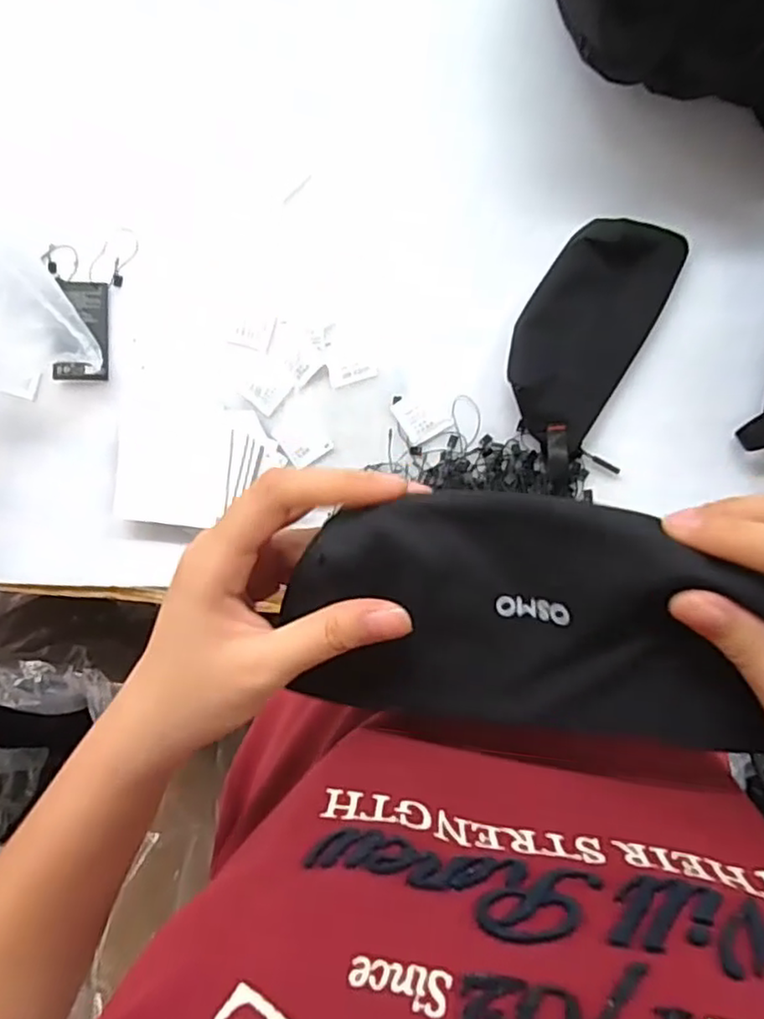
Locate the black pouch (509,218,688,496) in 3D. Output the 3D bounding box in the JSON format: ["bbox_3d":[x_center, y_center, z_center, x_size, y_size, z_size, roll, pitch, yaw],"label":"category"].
[{"bbox_3d":[0.156,-0.130,0.527,0.093,0.038,0.206,27,95,8],"label":"black pouch"}]

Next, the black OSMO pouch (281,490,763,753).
[{"bbox_3d":[0.052,0.043,0.235,0.161,0.025,0.091,4,111,11],"label":"black OSMO pouch"}]

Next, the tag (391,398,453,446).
[{"bbox_3d":[0.033,-0.080,0.559,0.038,0.004,0.039,-30,86,8],"label":"tag"}]

